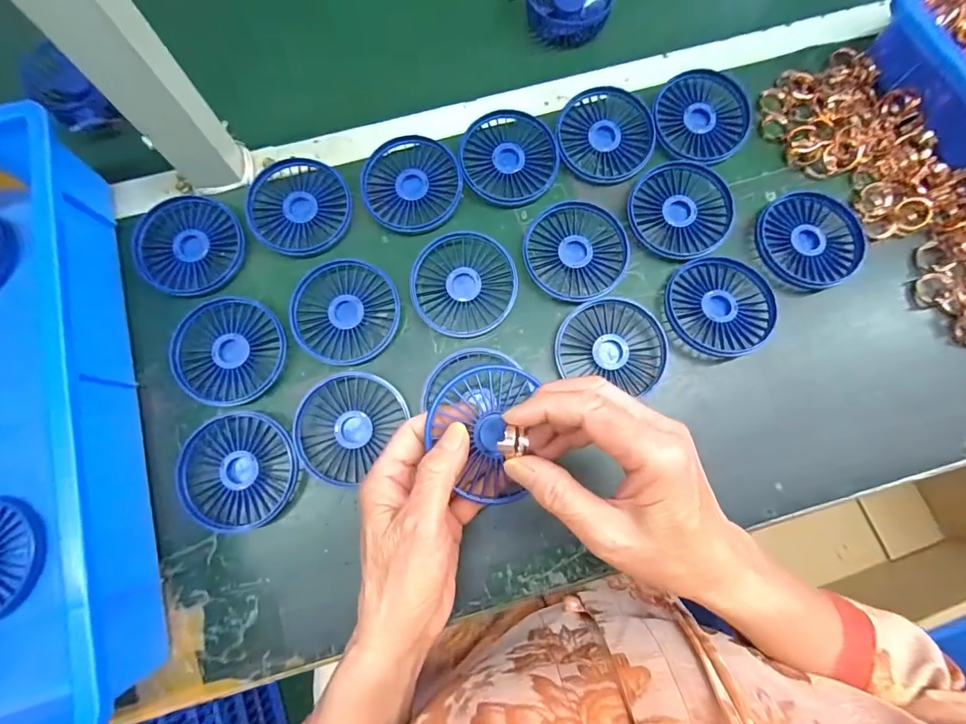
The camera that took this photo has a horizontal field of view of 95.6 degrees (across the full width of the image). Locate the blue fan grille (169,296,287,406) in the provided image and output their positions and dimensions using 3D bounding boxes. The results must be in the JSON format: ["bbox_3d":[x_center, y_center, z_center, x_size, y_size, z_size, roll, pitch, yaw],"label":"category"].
[{"bbox_3d":[-0.206,-0.009,0.360,0.089,0.018,0.083,0,80,-1],"label":"blue fan grille"}]

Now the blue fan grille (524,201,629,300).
[{"bbox_3d":[0.078,-0.095,0.374,0.085,0.011,0.088,0,80,-1],"label":"blue fan grille"}]

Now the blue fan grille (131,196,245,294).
[{"bbox_3d":[-0.254,-0.100,0.379,0.093,0.016,0.083,30,81,5],"label":"blue fan grille"}]

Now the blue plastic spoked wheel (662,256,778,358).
[{"bbox_3d":[0.195,-0.047,0.365,0.086,0.013,0.084,0,80,-1],"label":"blue plastic spoked wheel"}]

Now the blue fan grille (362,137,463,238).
[{"bbox_3d":[-0.064,-0.157,0.392,0.083,0.019,0.089,0,80,-1],"label":"blue fan grille"}]

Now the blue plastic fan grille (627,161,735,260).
[{"bbox_3d":[0.171,-0.133,0.383,0.085,0.012,0.085,0,80,-1],"label":"blue plastic fan grille"}]

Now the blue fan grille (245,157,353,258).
[{"bbox_3d":[-0.162,-0.138,0.390,0.086,0.016,0.088,0,80,-1],"label":"blue fan grille"}]

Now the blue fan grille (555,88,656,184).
[{"bbox_3d":[0.111,-0.206,0.400,0.087,0.014,0.083,7,80,1],"label":"blue fan grille"}]

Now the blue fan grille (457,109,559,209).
[{"bbox_3d":[0.023,-0.184,0.394,0.085,0.015,0.084,-12,80,-3],"label":"blue fan grille"}]

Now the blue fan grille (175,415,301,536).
[{"bbox_3d":[-0.188,0.083,0.339,0.085,0.015,0.087,0,80,-1],"label":"blue fan grille"}]

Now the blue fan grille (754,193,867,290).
[{"bbox_3d":[0.280,-0.105,0.377,0.086,0.008,0.080,1,80,-1],"label":"blue fan grille"}]

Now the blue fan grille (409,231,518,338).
[{"bbox_3d":[-0.017,-0.066,0.368,0.084,0.018,0.085,0,80,-1],"label":"blue fan grille"}]

